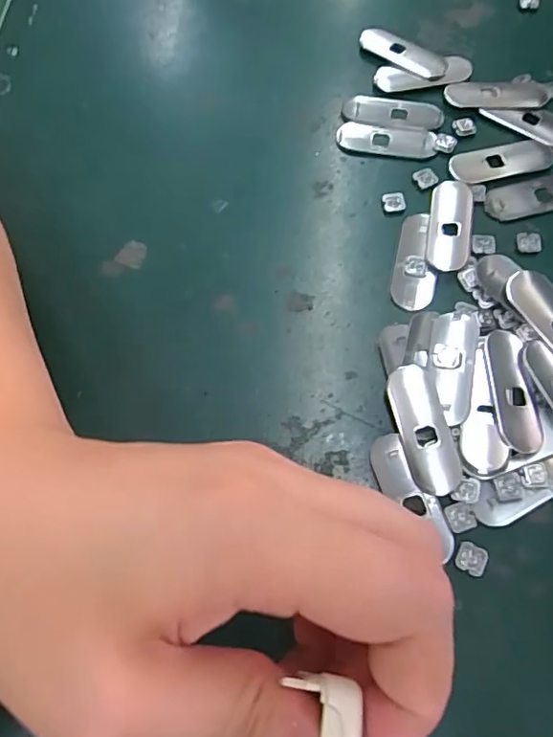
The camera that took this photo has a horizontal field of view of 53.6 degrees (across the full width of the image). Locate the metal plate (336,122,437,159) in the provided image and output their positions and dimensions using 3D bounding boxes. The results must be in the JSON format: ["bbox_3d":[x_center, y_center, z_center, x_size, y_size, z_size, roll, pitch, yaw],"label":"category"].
[{"bbox_3d":[0.054,-0.114,0.272,0.048,0.004,0.017,12,69,7],"label":"metal plate"}]

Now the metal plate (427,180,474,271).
[{"bbox_3d":[0.080,-0.065,0.250,0.019,0.005,0.047,8,69,6],"label":"metal plate"}]

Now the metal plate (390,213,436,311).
[{"bbox_3d":[0.063,-0.049,0.247,0.018,0.004,0.049,9,69,6],"label":"metal plate"}]

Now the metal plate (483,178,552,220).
[{"bbox_3d":[0.123,-0.081,0.257,0.049,0.004,0.016,-11,68,-2],"label":"metal plate"}]

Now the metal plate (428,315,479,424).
[{"bbox_3d":[0.072,-0.003,0.223,0.019,0.004,0.049,13,69,7],"label":"metal plate"}]

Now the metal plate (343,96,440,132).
[{"bbox_3d":[0.059,-0.131,0.277,0.049,0.004,0.018,10,69,6],"label":"metal plate"}]

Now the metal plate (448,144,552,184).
[{"bbox_3d":[0.109,-0.099,0.262,0.051,0.004,0.020,-5,68,0],"label":"metal plate"}]

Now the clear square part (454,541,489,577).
[{"bbox_3d":[0.071,0.069,0.200,0.011,0.004,0.010,22,71,11],"label":"clear square part"}]

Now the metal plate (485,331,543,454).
[{"bbox_3d":[0.095,0.008,0.218,0.017,0.004,0.050,-2,68,2],"label":"metal plate"}]

